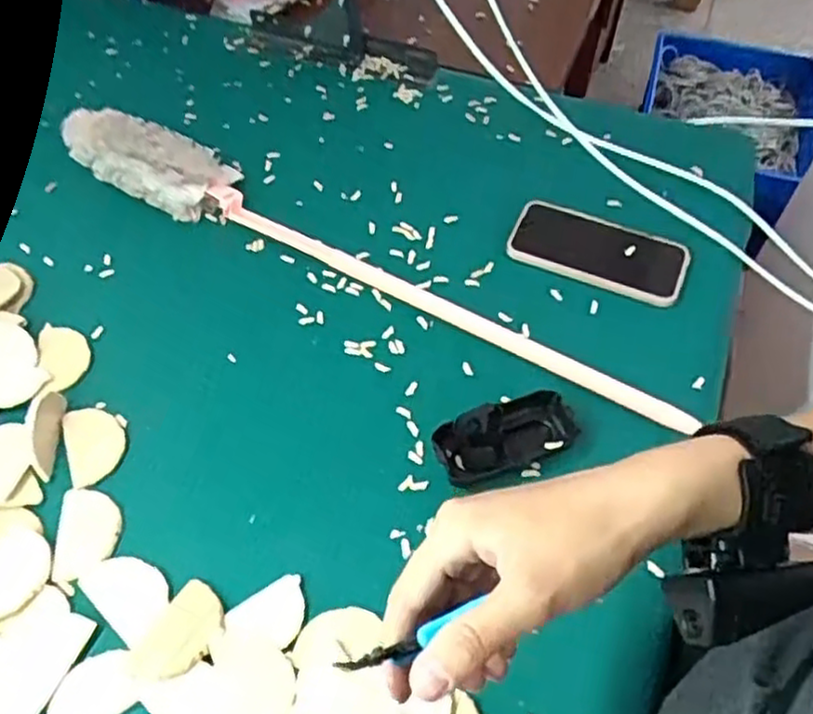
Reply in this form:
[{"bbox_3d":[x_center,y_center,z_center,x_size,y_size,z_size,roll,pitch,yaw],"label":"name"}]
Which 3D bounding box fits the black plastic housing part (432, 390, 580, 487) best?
[{"bbox_3d":[0.078,0.061,0.556,0.112,0.033,0.050,-19,56,-12],"label":"black plastic housing part"}]

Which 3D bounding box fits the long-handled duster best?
[{"bbox_3d":[-0.067,-0.100,0.660,0.674,0.051,0.085,28,59,19],"label":"long-handled duster"}]

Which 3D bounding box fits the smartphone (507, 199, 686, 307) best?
[{"bbox_3d":[0.184,-0.103,0.683,0.163,0.009,0.081,21,57,15],"label":"smartphone"}]

